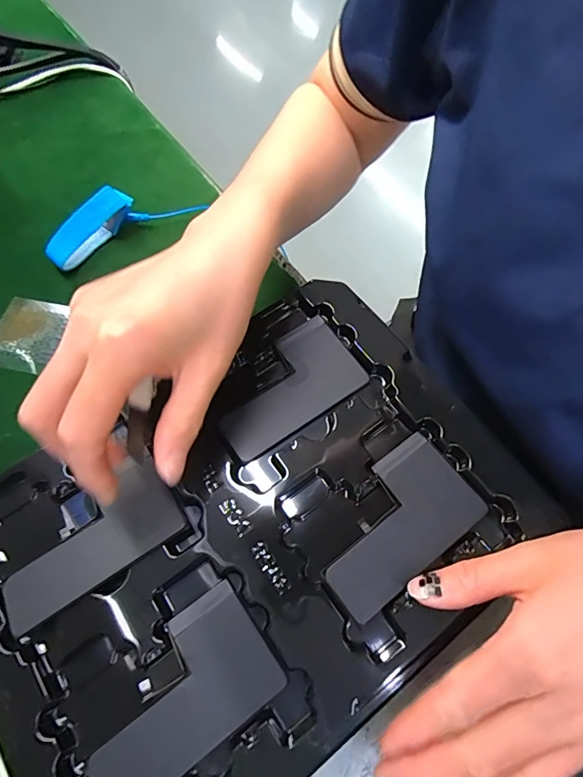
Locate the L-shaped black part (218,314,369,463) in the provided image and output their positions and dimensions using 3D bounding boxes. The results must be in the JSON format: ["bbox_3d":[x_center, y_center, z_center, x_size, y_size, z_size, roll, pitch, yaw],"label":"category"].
[{"bbox_3d":[-0.005,-0.003,0.278,0.094,0.005,0.057,-32,69,-12],"label":"L-shaped black part"}]

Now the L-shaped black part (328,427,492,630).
[{"bbox_3d":[0.056,0.074,0.245,0.095,0.006,0.057,-36,70,-13],"label":"L-shaped black part"}]

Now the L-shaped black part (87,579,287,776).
[{"bbox_3d":[-0.056,0.149,0.215,0.095,0.004,0.057,-34,70,-13],"label":"L-shaped black part"}]

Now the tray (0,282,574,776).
[{"bbox_3d":[-0.026,0.077,0.242,0.282,0.021,0.205,-34,69,-15],"label":"tray"}]

